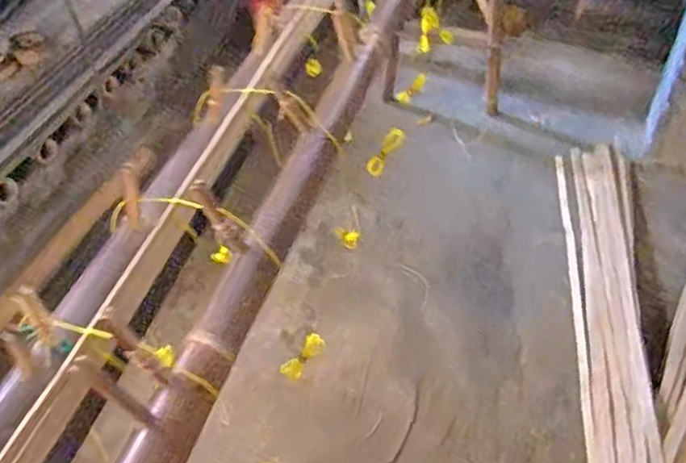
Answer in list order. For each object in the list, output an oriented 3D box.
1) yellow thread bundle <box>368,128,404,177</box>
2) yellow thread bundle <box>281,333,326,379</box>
[{"bbox_3d":[0.067,-0.123,0.957,0.028,0.089,0.023,11,42,-27],"label":"yellow thread bundle"},{"bbox_3d":[-0.047,0.149,0.739,0.064,0.029,0.021,-48,54,7],"label":"yellow thread bundle"}]

